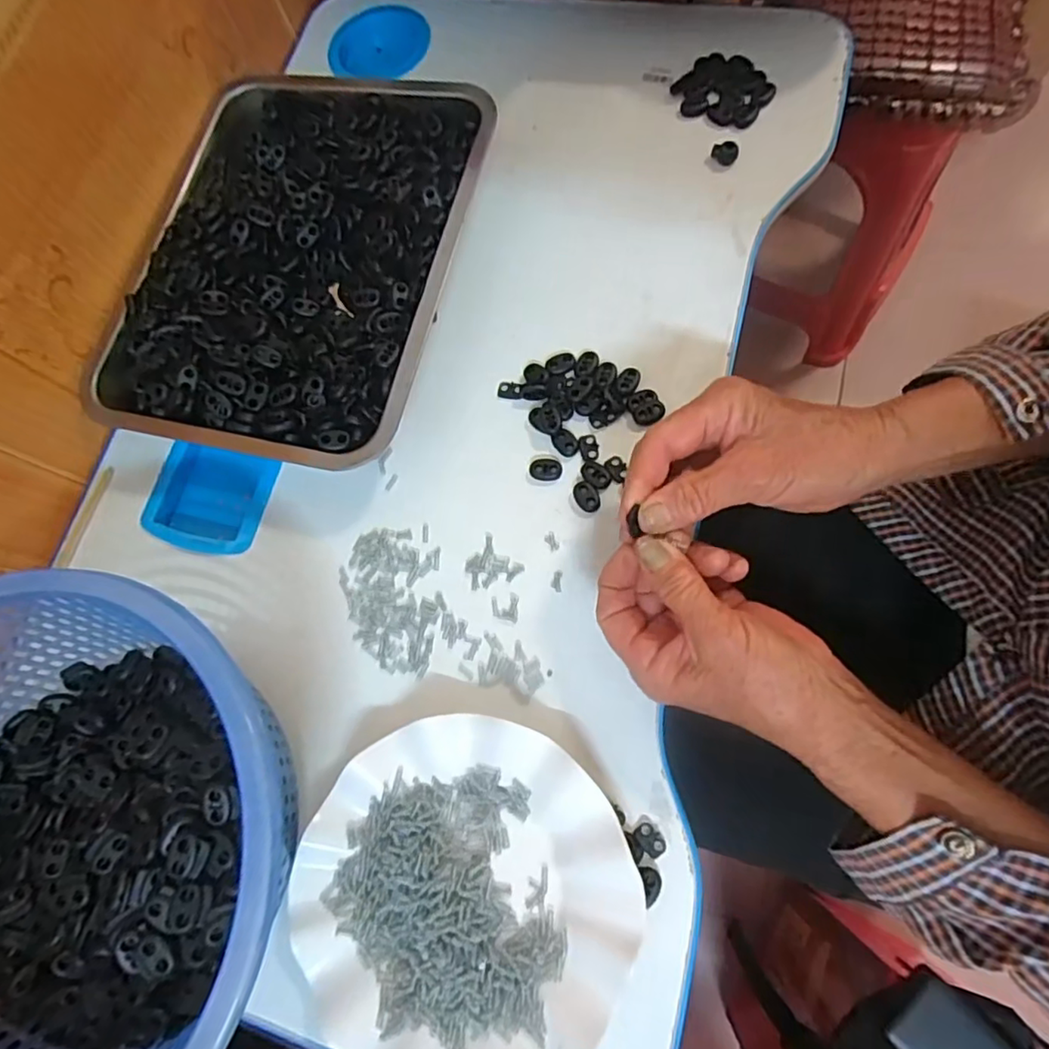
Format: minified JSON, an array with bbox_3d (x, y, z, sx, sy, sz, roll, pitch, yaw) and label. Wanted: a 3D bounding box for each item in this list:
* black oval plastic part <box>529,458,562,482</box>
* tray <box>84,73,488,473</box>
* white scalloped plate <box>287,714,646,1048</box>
[{"bbox_3d":[0.014,-0.038,0.407,0.022,0.004,0.016,9,75,10],"label":"black oval plastic part"},{"bbox_3d":[-0.169,-0.196,0.449,0.244,0.043,0.311,12,76,11],"label":"tray"},{"bbox_3d":[-0.034,0.200,0.326,0.176,0.024,0.178,-2,74,7],"label":"white scalloped plate"}]

